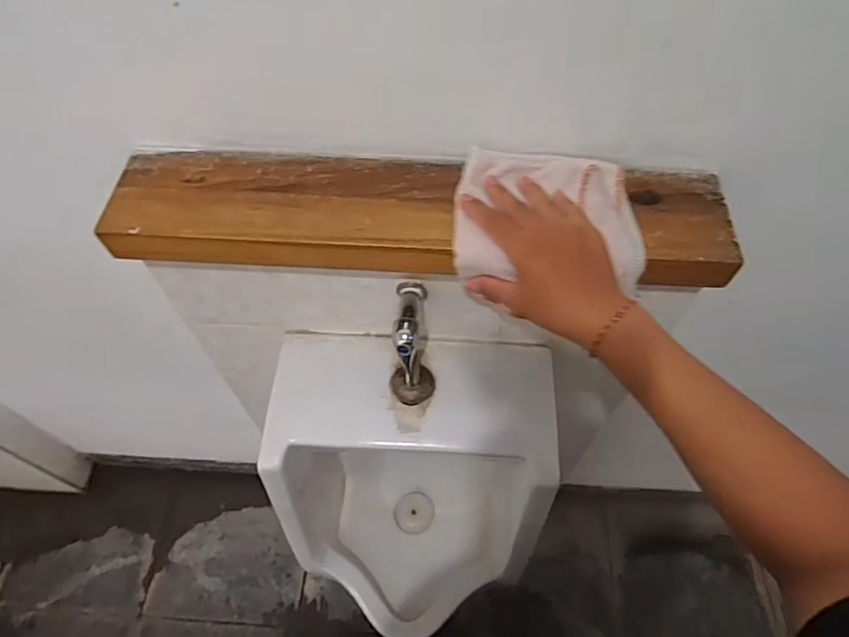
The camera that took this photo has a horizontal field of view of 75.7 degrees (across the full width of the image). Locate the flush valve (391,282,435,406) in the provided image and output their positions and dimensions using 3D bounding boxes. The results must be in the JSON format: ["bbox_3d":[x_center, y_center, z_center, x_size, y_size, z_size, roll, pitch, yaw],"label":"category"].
[{"bbox_3d":[-0.014,0.028,0.608,0.045,0.107,0.099,-2,58,-1],"label":"flush valve"}]

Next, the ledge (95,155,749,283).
[{"bbox_3d":[-0.006,-0.098,0.527,0.577,0.036,0.133,3,58,1],"label":"ledge"}]

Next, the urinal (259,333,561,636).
[{"bbox_3d":[-0.020,0.279,0.804,0.325,0.512,0.292,4,58,2],"label":"urinal"}]

